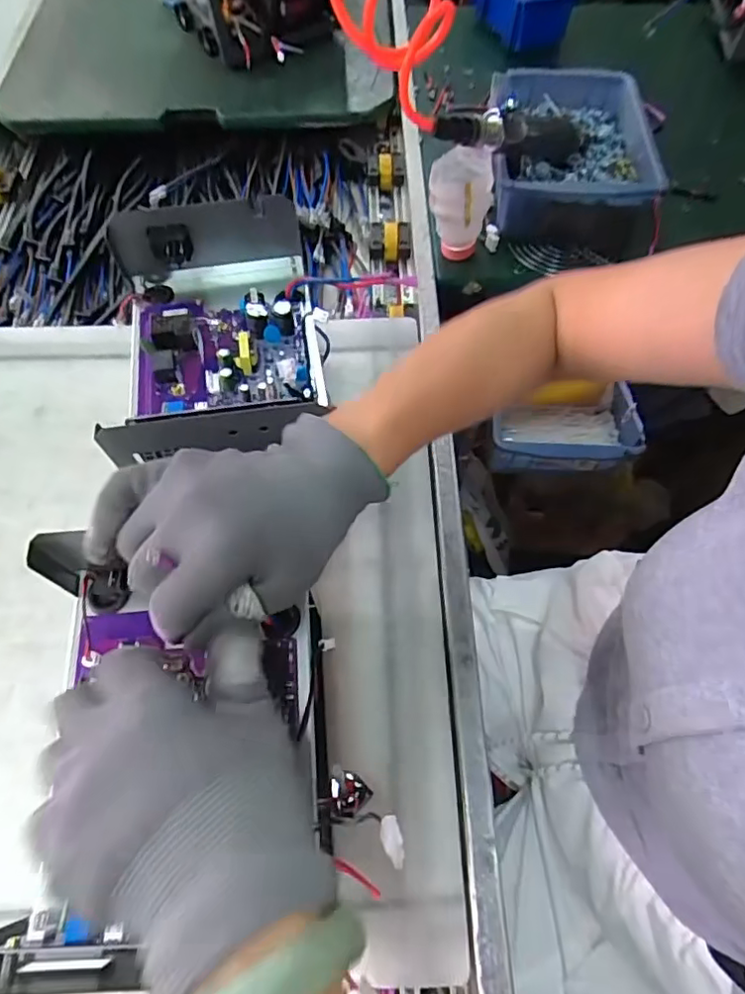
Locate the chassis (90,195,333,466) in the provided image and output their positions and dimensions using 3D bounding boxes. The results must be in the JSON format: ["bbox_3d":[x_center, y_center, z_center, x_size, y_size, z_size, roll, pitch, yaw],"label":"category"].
[{"bbox_3d":[-0.123,-0.124,0.438,0.148,0.078,0.221,-7,63,-4],"label":"chassis"}]

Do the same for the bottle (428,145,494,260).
[{"bbox_3d":[0.096,-0.321,0.649,0.068,0.114,0.066,6,63,3],"label":"bottle"}]

